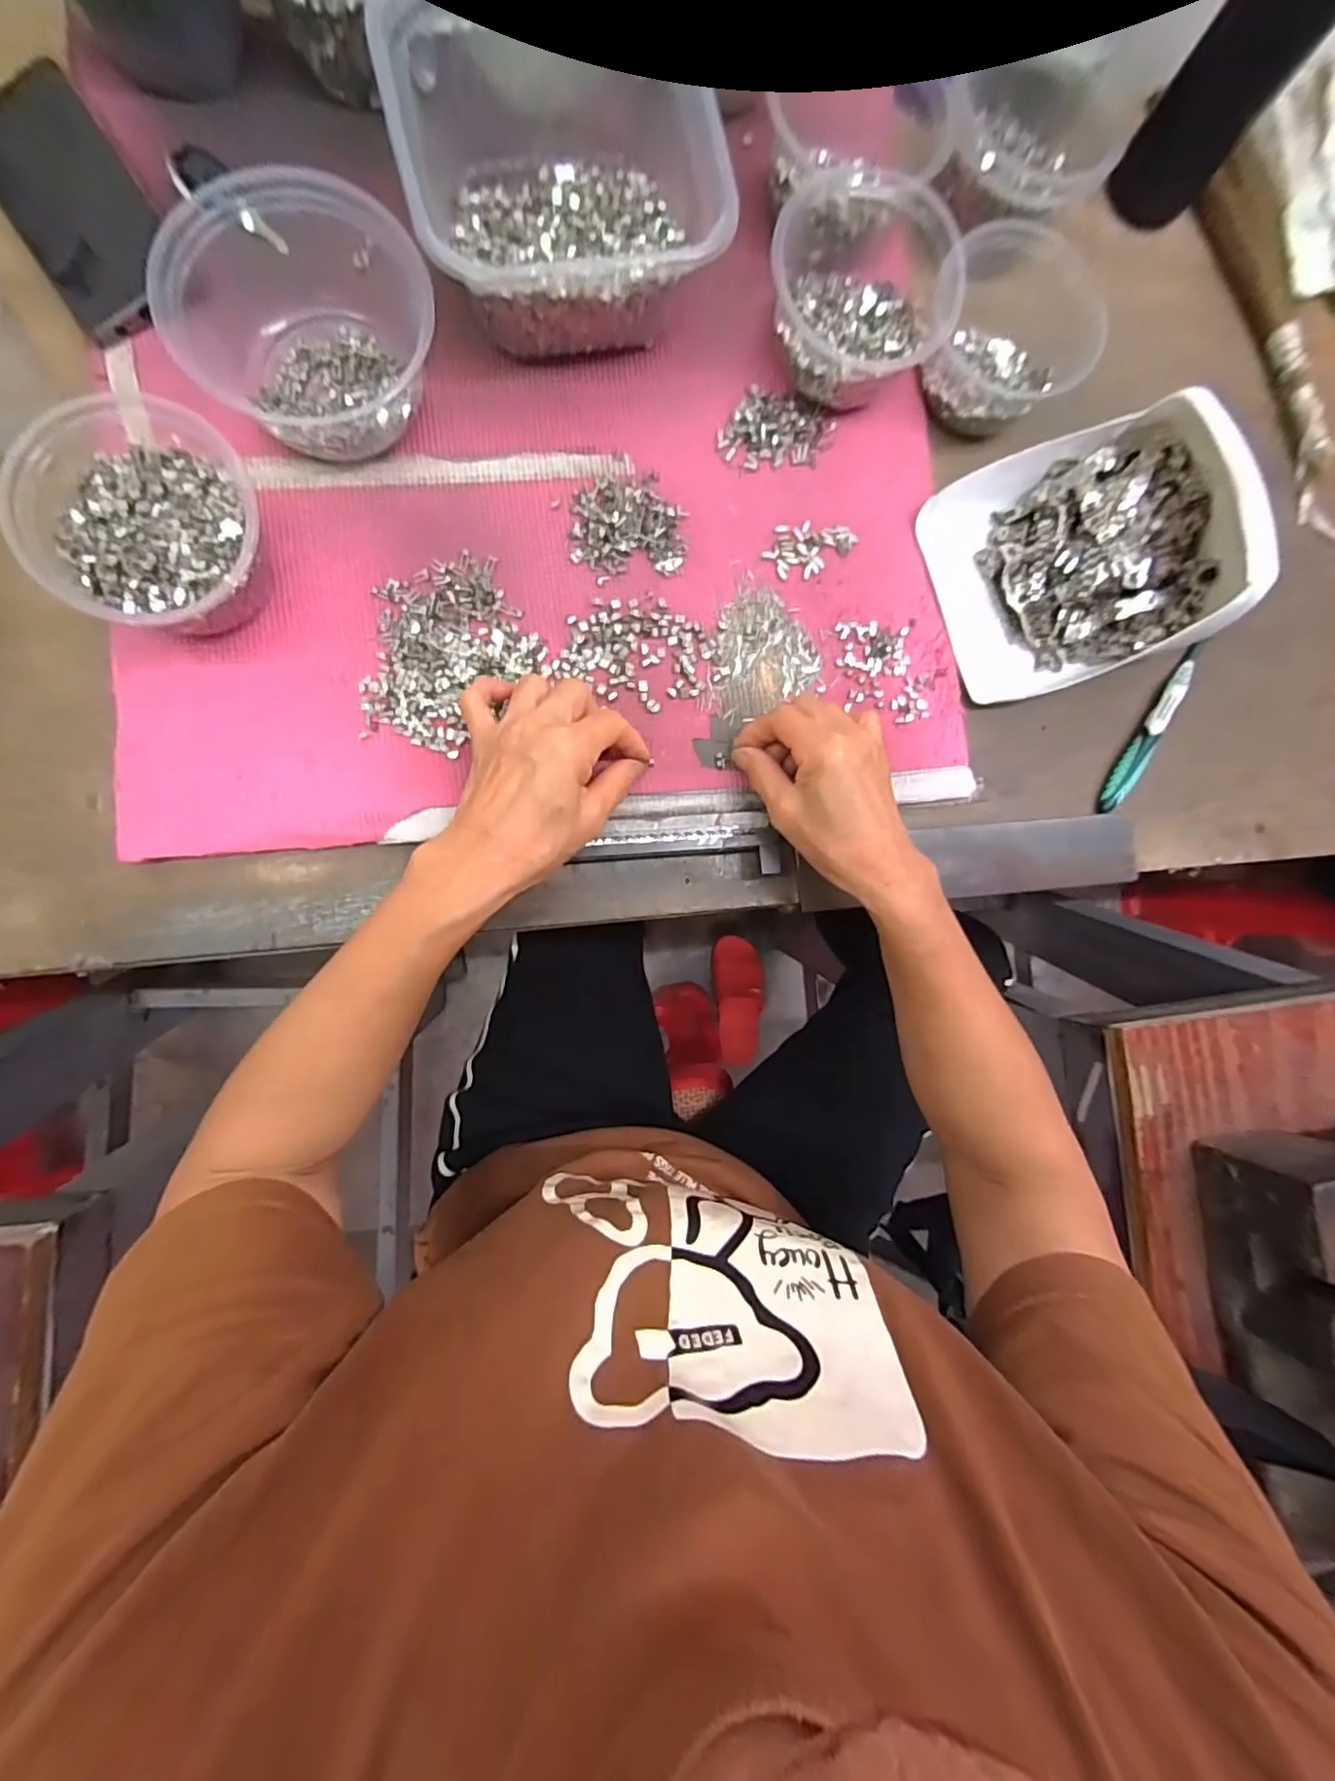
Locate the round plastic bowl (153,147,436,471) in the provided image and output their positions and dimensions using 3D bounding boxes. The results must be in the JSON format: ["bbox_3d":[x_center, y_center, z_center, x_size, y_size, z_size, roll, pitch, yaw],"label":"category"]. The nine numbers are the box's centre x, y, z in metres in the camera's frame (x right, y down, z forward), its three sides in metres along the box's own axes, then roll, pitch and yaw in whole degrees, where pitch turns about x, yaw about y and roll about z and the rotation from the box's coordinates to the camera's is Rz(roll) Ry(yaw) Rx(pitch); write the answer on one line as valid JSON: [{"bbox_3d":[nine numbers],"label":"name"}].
[{"bbox_3d":[-0.202,-0.320,0.334,0.134,0.061,0.126,0,89,-7],"label":"round plastic bowl"}]

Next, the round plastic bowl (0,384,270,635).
[{"bbox_3d":[-0.274,-0.199,0.322,0.106,0.060,0.115,0,87,-7],"label":"round plastic bowl"}]

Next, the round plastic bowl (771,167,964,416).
[{"bbox_3d":[0.123,-0.380,0.375,0.113,0.060,0.116,0,89,-7],"label":"round plastic bowl"}]

